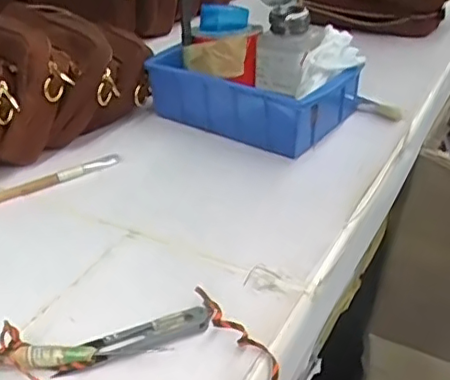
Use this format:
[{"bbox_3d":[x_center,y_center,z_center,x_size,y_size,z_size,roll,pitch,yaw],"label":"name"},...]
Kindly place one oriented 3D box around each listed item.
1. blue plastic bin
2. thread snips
[{"bbox_3d":[0.033,-0.108,0.641,0.190,0.061,0.135,24,42,35],"label":"blue plastic bin"},{"bbox_3d":[-0.058,0.095,0.392,0.097,0.008,0.025,-13,35,-14],"label":"thread snips"}]

